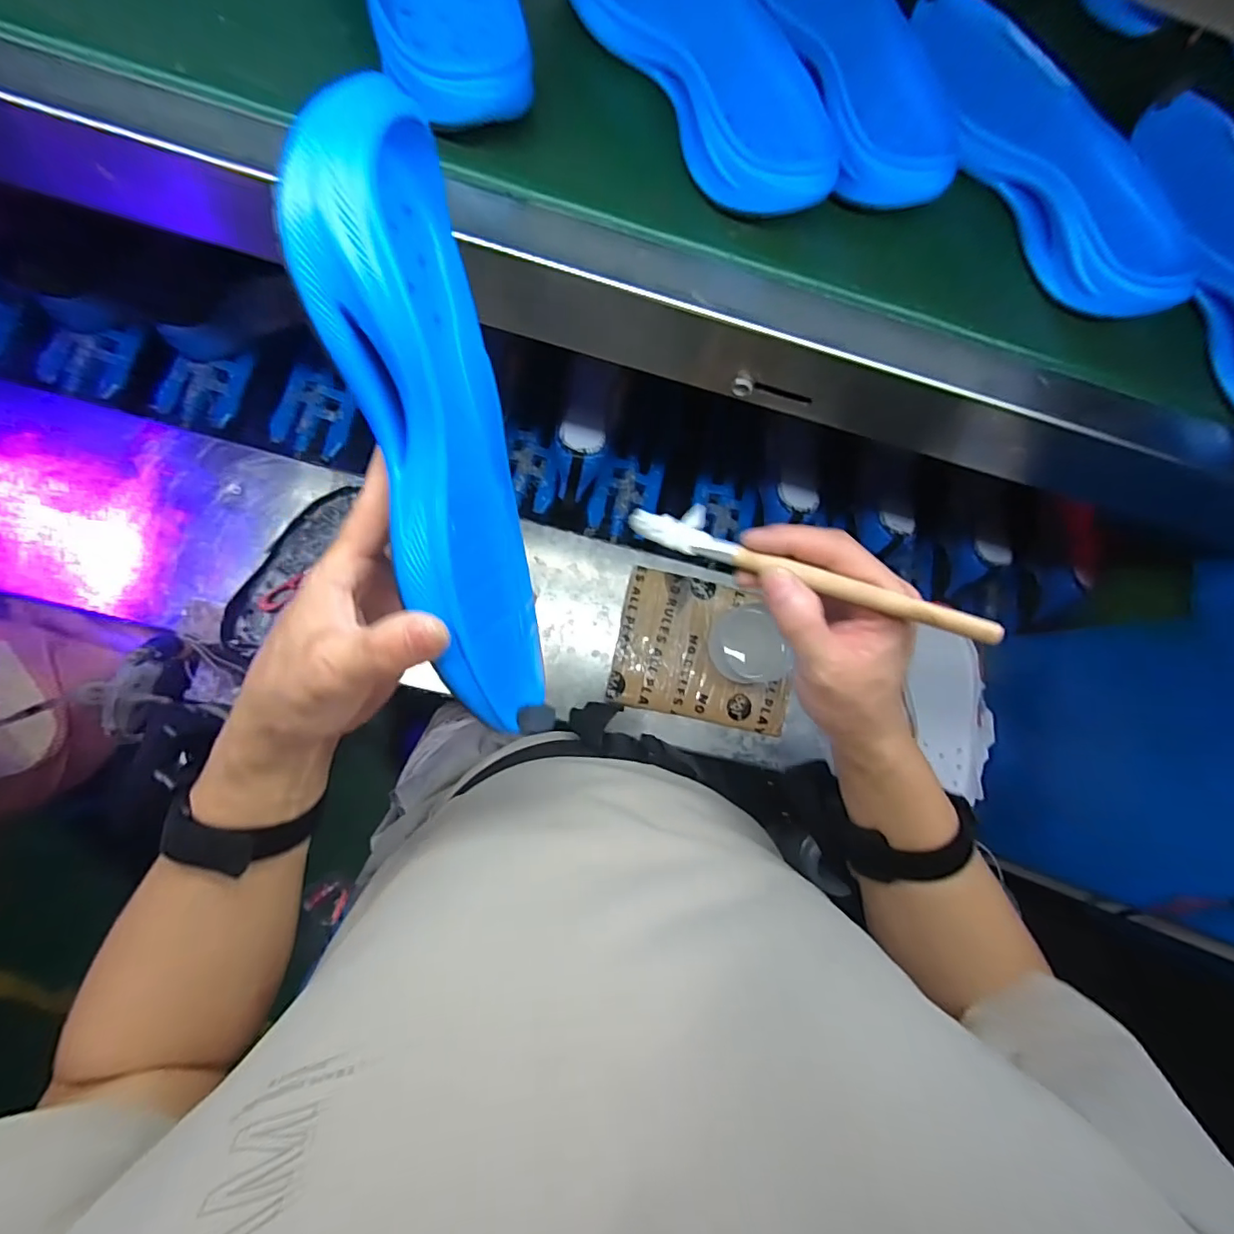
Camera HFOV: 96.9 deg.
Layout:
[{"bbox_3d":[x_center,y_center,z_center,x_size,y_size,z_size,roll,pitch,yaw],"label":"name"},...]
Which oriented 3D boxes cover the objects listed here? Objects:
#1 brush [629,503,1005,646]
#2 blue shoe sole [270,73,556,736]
[{"bbox_3d":[0.092,-0.027,0.279,0.182,0.010,0.025,21,80,20],"label":"brush"},{"bbox_3d":[-0.079,-0.068,0.258,0.059,0.088,0.274,-14,113,-8],"label":"blue shoe sole"}]

